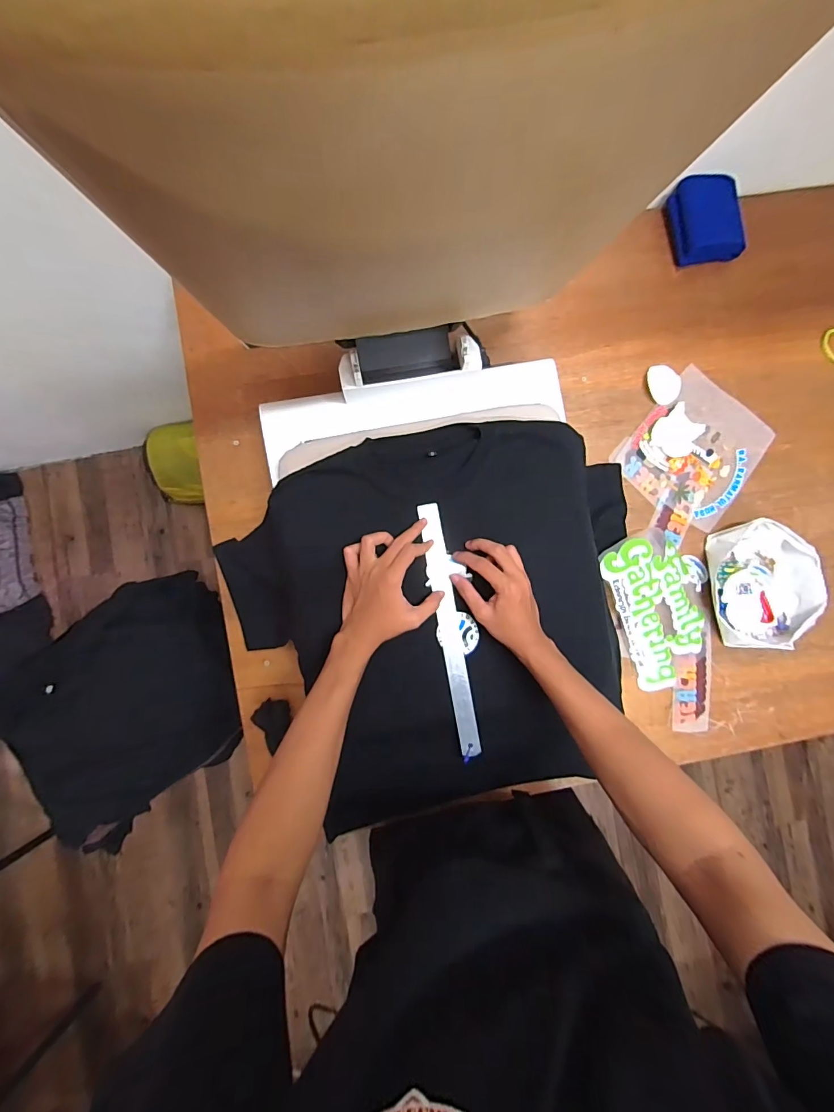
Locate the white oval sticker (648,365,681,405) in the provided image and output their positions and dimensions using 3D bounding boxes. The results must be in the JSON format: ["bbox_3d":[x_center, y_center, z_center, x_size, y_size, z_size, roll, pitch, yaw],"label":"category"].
[{"bbox_3d":[0.397,-0.275,0.682,0.052,0.007,0.063,-8,90,-3],"label":"white oval sticker"}]

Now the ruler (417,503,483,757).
[{"bbox_3d":[0.043,0.096,0.562,0.027,0.005,0.331,-10,88,6],"label":"ruler"}]

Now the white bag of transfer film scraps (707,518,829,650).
[{"bbox_3d":[0.540,0.044,0.664,0.148,0.049,0.186,-3,89,-2],"label":"white bag of transfer film scraps"}]

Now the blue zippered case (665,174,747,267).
[{"bbox_3d":[0.458,-0.531,0.673,0.118,0.038,0.117,-9,90,-3],"label":"blue zippered case"}]

